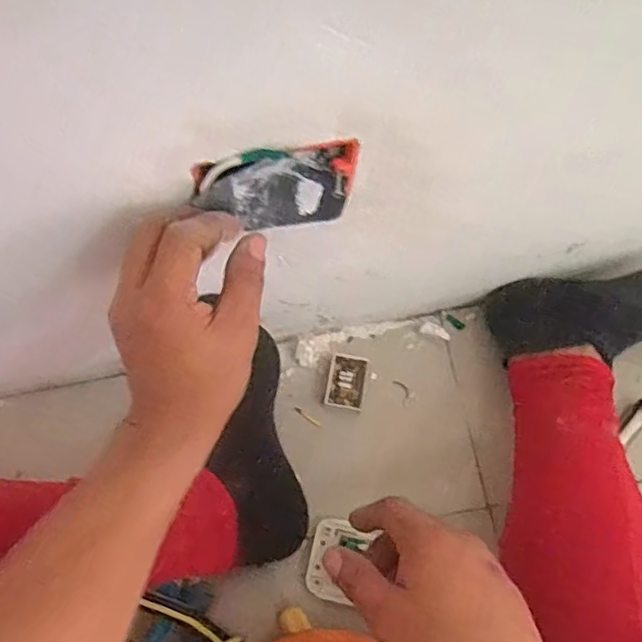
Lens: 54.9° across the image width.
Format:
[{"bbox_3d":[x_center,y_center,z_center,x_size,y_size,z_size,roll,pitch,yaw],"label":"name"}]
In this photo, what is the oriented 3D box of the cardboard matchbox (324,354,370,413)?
[{"bbox_3d":[0.026,0.061,0.612,0.037,0.020,0.055,11,65,2],"label":"cardboard matchbox"}]

